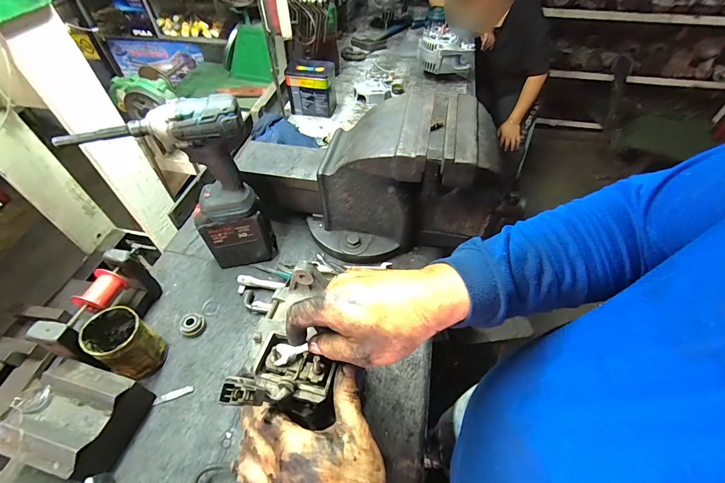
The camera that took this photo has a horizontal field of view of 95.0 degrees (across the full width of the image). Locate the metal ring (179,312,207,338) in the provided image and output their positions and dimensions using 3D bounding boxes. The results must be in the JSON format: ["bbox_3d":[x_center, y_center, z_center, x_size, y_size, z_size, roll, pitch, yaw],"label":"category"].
[{"bbox_3d":[-0.306,0.148,0.597,0.040,0.030,0.041,0,51,0],"label":"metal ring"}]

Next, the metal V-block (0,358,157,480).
[{"bbox_3d":[-0.396,0.250,0.470,0.136,0.101,0.118,11,52,10],"label":"metal V-block"}]

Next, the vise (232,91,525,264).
[{"bbox_3d":[0.011,-0.120,0.645,0.518,0.258,0.194,3,51,3],"label":"vise"}]

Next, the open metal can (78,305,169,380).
[{"bbox_3d":[-0.371,0.162,0.528,0.086,0.117,0.073,30,57,22],"label":"open metal can"}]

